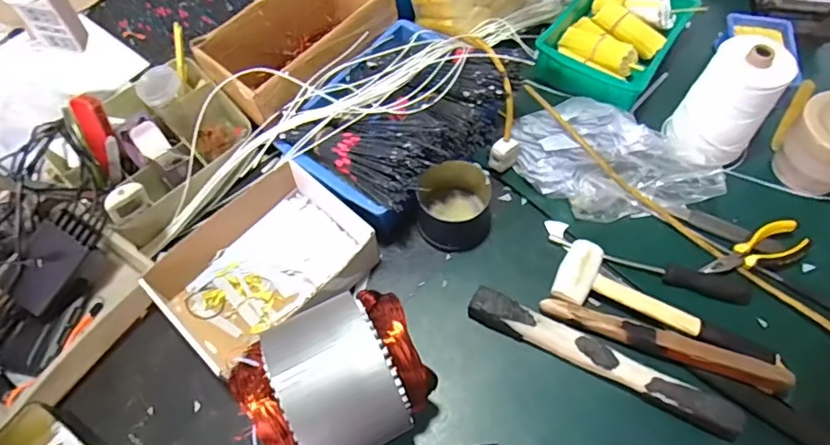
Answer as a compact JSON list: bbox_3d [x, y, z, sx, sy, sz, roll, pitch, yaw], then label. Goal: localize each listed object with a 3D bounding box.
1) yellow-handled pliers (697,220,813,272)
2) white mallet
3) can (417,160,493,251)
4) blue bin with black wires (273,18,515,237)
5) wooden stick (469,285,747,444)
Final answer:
[{"bbox_3d":[0.434,0.038,0.671,0.132,0.017,0.044,-28,62,3],"label":"yellow-handled pliers"},{"bbox_3d":[0.256,0.097,0.642,0.172,0.046,0.078,32,66,17],"label":"white mallet"},{"bbox_3d":[0.054,-0.028,0.712,0.103,0.066,0.115,2,61,2],"label":"can"},{"bbox_3d":[-0.021,-0.141,0.737,0.245,0.135,0.288,39,69,20],"label":"blue bin with black wires"},{"bbox_3d":[0.215,0.162,0.617,0.315,0.040,0.037,26,65,14],"label":"wooden stick"}]

